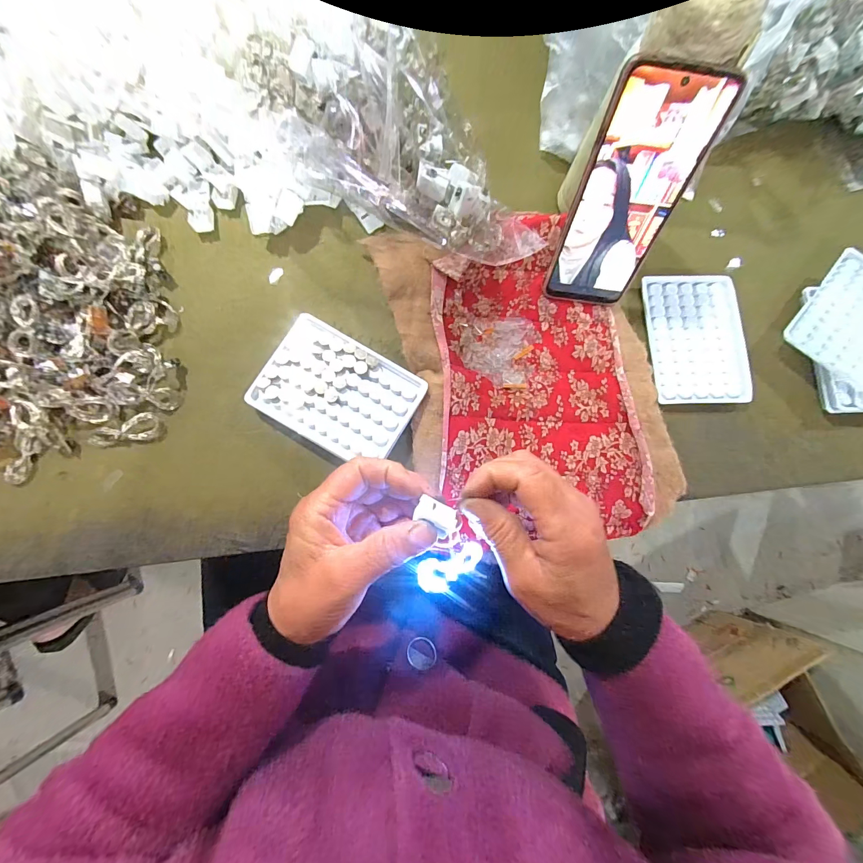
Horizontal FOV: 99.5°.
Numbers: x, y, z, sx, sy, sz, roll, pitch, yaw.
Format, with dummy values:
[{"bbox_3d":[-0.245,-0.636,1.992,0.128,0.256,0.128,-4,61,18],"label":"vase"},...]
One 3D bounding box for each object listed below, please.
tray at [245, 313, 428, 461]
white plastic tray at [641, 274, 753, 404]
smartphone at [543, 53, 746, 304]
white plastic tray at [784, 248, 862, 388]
[{"bbox_3d":[-0.081,-0.034,0.321,0.131,0.020,0.094,30,80,1],"label":"tray"},{"bbox_3d":[0.258,-0.092,0.357,0.090,0.012,0.130,-1,81,-4],"label":"white plastic tray"},{"bbox_3d":[0.155,-0.179,0.294,0.084,0.168,0.007,7,54,0],"label":"smartphone"},{"bbox_3d":[0.421,-0.112,0.359,0.094,0.016,0.130,42,81,3],"label":"white plastic tray"}]

